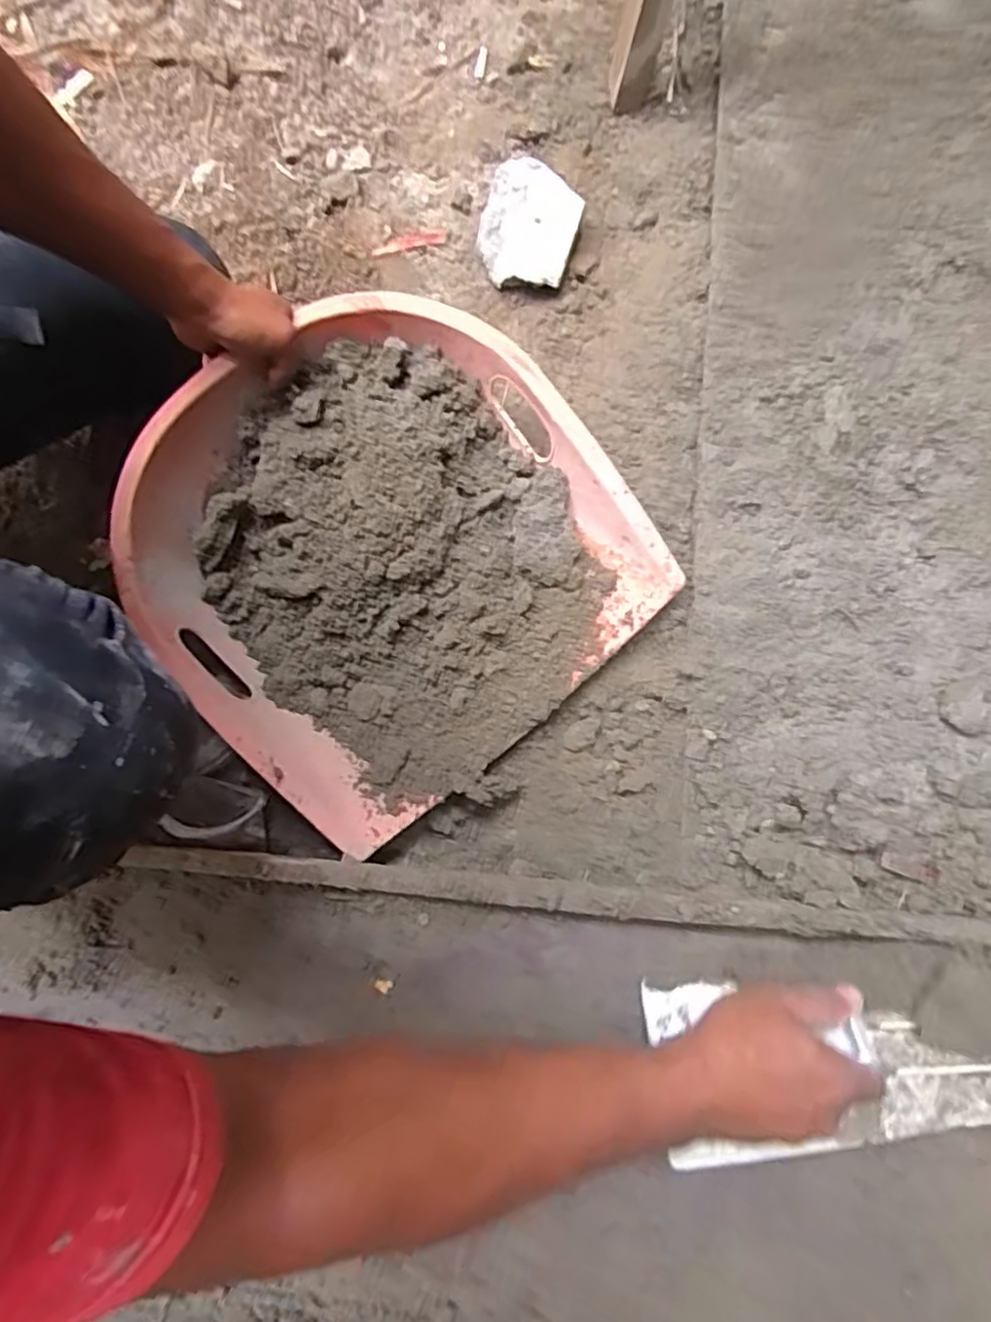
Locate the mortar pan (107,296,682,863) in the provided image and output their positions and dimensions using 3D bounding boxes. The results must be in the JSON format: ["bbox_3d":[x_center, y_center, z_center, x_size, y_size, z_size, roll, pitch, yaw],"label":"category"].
[{"bbox_3d":[-0.104,-0.096,0.597,0.411,0.097,0.402,42,82,10],"label":"mortar pan"}]

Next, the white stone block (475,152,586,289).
[{"bbox_3d":[0.037,-0.468,0.718,0.103,0.056,0.111,15,78,5],"label":"white stone block"}]

